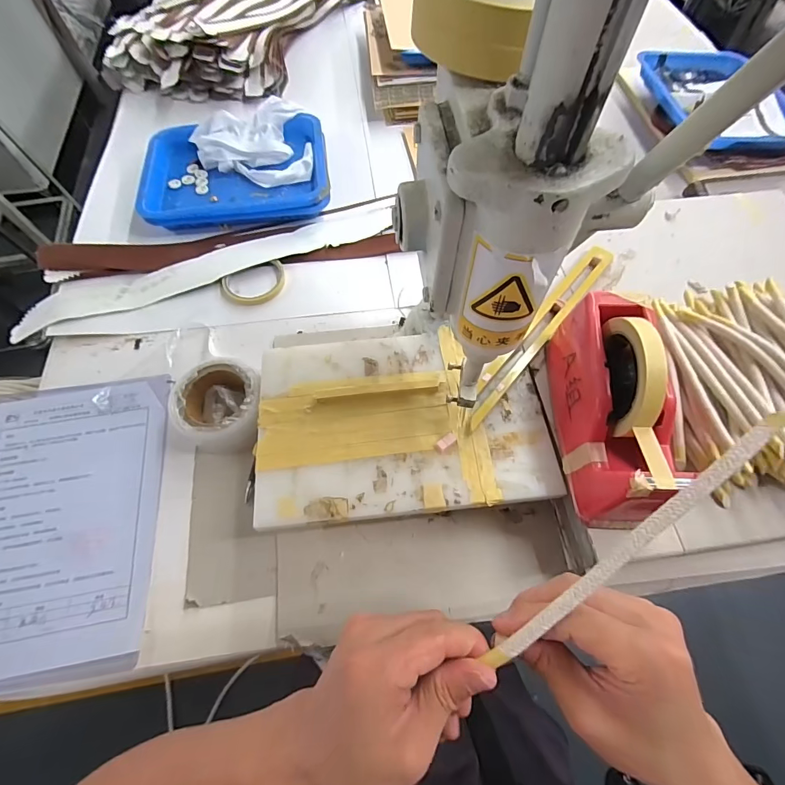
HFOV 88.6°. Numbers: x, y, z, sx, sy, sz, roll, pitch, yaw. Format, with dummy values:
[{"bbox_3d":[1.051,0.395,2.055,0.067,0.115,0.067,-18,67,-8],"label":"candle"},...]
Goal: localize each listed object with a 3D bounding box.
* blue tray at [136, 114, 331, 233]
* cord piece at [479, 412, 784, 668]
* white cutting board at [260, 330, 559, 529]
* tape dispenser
[{"bbox_3d":[-0.249,-0.360,0.657,0.289,0.039,0.223,-4,64,-2],"label":"blue tray"},{"bbox_3d":[0.126,0.081,0.210,0.194,0.007,0.011,-46,71,9],"label":"cord piece"},{"bbox_3d":[0.008,0.025,0.426,0.295,0.010,0.198,-5,64,-3],"label":"white cutting board"},{"bbox_3d":[0.207,0.008,0.361,0.074,0.120,0.202,0,64,0],"label":"tape dispenser"}]

